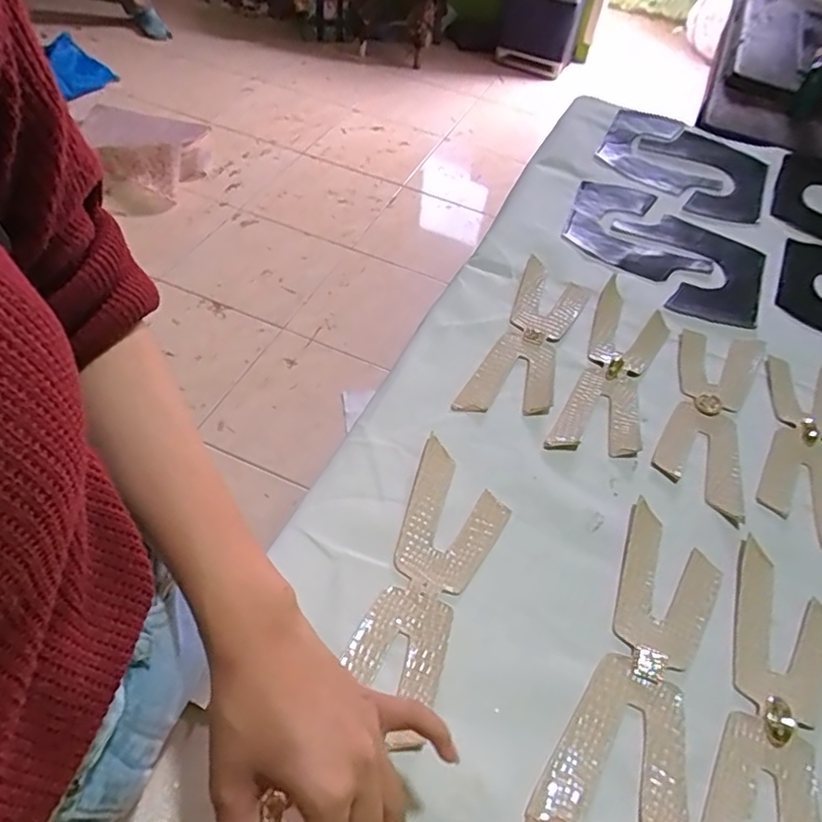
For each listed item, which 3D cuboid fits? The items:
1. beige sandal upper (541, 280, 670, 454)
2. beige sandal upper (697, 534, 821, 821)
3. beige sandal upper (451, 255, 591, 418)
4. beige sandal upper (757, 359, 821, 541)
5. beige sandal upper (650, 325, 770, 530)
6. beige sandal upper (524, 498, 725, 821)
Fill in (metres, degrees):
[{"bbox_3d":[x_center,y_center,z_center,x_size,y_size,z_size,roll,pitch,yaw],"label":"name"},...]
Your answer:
[{"bbox_3d":[0.203,-0.044,0.581,0.073,0.008,0.236,22,54,12],"label":"beige sandal upper"},{"bbox_3d":[0.242,0.201,0.391,0.073,0.005,0.237,25,55,15],"label":"beige sandal upper"},{"bbox_3d":[0.122,-0.073,0.598,0.077,0.005,0.231,22,54,13],"label":"beige sandal upper"},{"bbox_3d":[0.363,0.025,0.543,0.077,0.009,0.227,21,54,12],"label":"beige sandal upper"},{"bbox_3d":[0.280,-0.004,0.555,0.075,0.008,0.226,22,54,13],"label":"beige sandal upper"},{"bbox_3d":[0.162,0.175,0.406,0.081,0.005,0.235,26,55,15],"label":"beige sandal upper"}]

